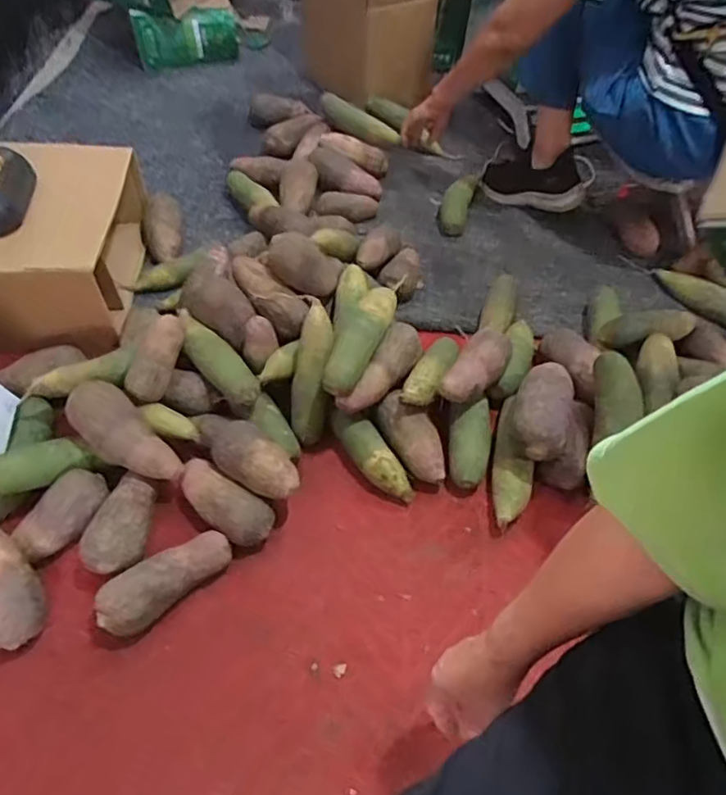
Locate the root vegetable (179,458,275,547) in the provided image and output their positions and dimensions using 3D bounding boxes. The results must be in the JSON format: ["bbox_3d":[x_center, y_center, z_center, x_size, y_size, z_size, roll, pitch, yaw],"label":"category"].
[{"bbox_3d":[-0.185,0.143,0.763,0.151,0.050,0.064,30,58,19],"label":"root vegetable"}]

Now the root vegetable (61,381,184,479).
[{"bbox_3d":[-0.318,0.052,0.776,0.172,0.070,0.081,43,58,-8],"label":"root vegetable"}]

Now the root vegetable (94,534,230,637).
[{"bbox_3d":[-0.241,0.224,0.704,0.165,0.062,0.064,-33,60,-23],"label":"root vegetable"}]

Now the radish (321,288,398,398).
[{"bbox_3d":[-0.001,-0.088,0.807,0.050,0.050,0.191,21,55,14],"label":"radish"}]

